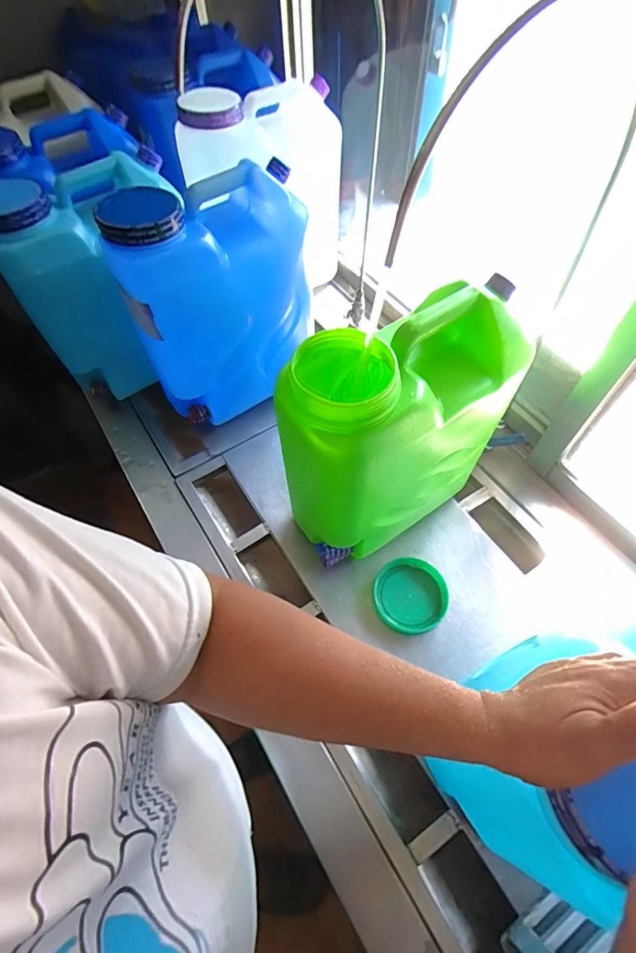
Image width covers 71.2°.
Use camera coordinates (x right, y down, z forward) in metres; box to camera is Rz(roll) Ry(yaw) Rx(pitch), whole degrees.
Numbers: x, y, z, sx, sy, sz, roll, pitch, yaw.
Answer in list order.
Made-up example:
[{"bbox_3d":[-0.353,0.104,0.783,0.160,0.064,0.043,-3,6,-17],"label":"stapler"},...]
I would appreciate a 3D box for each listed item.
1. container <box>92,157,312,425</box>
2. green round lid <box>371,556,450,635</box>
[{"bbox_3d":[-0.172,-0.313,0.823,0.317,0.403,0.156,-21,61,-11],"label":"container"},{"bbox_3d":[0.155,0.200,0.753,0.117,0.024,0.122,-1,59,1],"label":"green round lid"}]

